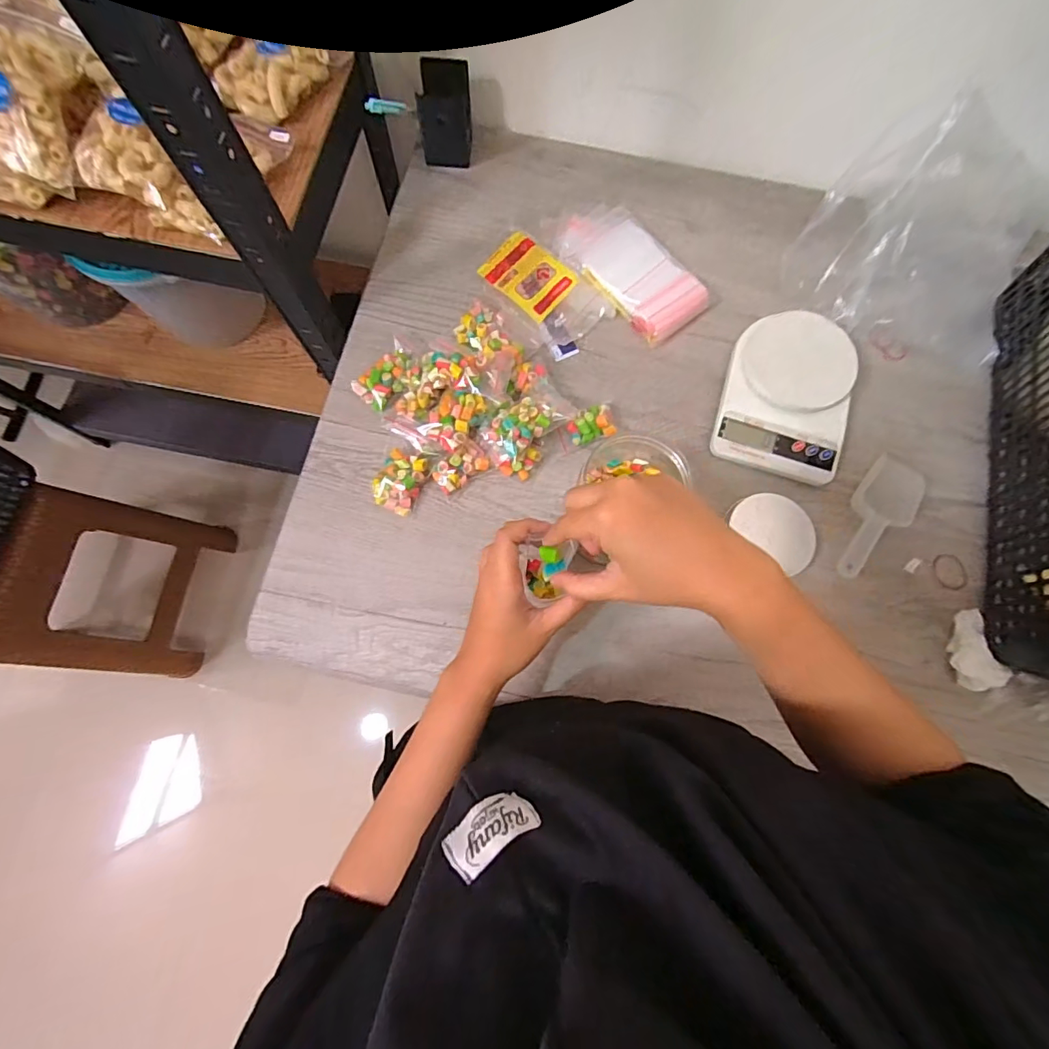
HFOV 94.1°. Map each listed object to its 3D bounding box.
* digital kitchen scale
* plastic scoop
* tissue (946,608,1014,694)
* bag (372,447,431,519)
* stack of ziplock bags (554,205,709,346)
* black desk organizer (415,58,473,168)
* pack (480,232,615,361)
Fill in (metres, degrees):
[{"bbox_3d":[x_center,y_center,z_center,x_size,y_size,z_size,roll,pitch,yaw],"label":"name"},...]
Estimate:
[{"bbox_3d":[0.280,-0.141,0.520,0.128,0.037,0.178,17,76,3],"label":"digital kitchen scale"},{"bbox_3d":[0.350,-0.005,0.483,0.051,0.030,0.147,35,77,8],"label":"plastic scoop"},{"bbox_3d":[0.434,0.121,0.471,0.043,0.011,0.073,-8,75,-3],"label":"tissue"},{"bbox_3d":[-0.126,-0.044,0.488,0.046,0.015,0.060,22,76,5],"label":"bag"},{"bbox_3d":[0.121,-0.302,0.570,0.097,0.023,0.194,-37,79,-10],"label":"stack of ziplock bags"},{"bbox_3d":[-0.093,-0.482,0.577,0.060,0.076,0.063,-1,75,-1],"label":"black desk organizer"},{"bbox_3d":[0.018,-0.261,0.552,0.099,0.021,0.144,-43,80,-11],"label":"pack"}]

